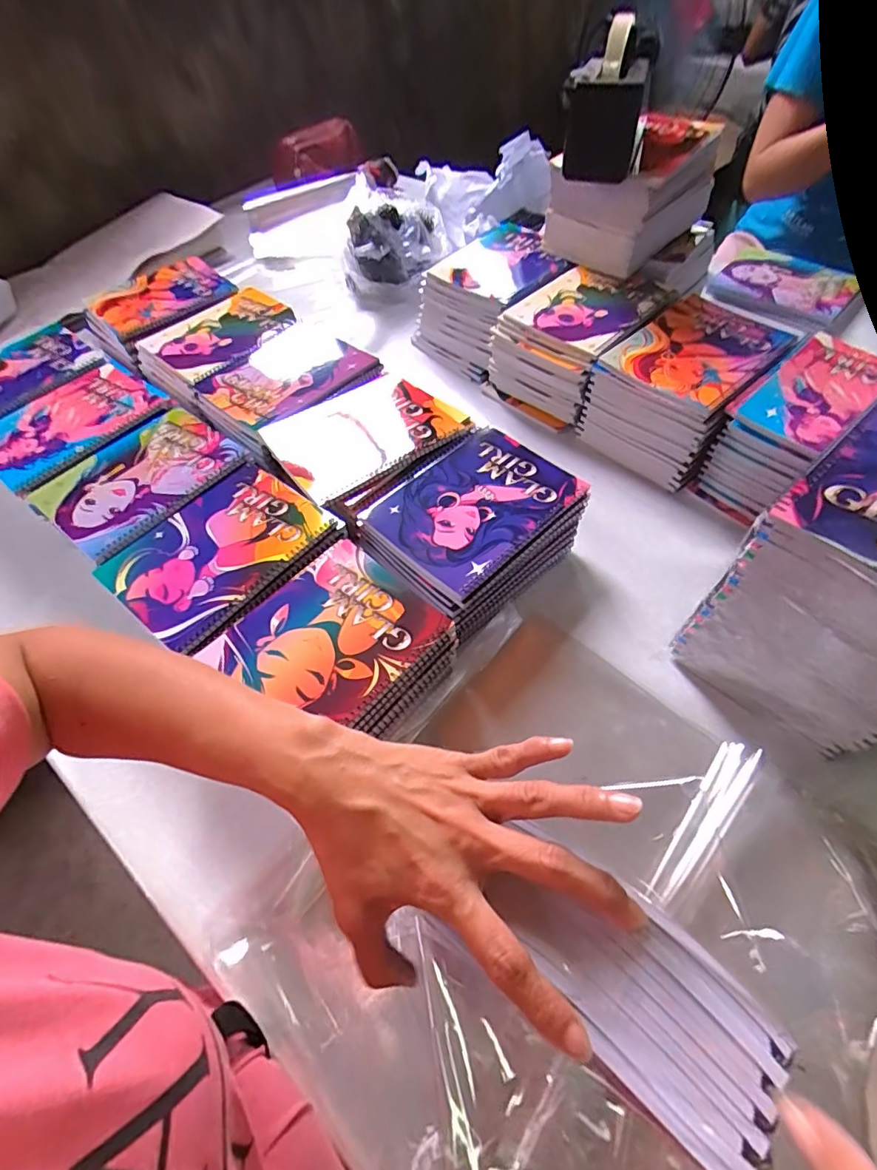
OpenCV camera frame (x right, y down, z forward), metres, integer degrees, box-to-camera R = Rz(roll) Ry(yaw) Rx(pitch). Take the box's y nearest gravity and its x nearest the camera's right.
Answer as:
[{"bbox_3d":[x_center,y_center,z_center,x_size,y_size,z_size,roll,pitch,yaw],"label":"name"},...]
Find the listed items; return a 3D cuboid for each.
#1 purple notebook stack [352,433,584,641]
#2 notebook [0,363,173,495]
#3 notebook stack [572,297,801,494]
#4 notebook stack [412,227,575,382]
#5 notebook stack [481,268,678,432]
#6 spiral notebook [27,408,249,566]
[{"bbox_3d":[0.035,-0.067,0.562,0.202,0.073,0.169,-41,62,-21],"label":"purple notebook stack"},{"bbox_3d":[-0.468,-0.208,0.642,0.158,0.012,0.205,32,64,23],"label":"notebook"},{"bbox_3d":[0.316,-0.251,0.652,0.206,0.112,0.164,-38,61,-19],"label":"notebook stack"},{"bbox_3d":[0.093,-0.446,0.797,0.206,0.118,0.178,-38,61,-19],"label":"notebook stack"},{"bbox_3d":[0.199,-0.343,0.727,0.170,0.124,0.202,34,65,24],"label":"notebook stack"},{"bbox_3d":[-0.339,-0.130,0.581,0.152,0.013,0.206,33,64,23],"label":"spiral notebook"}]

